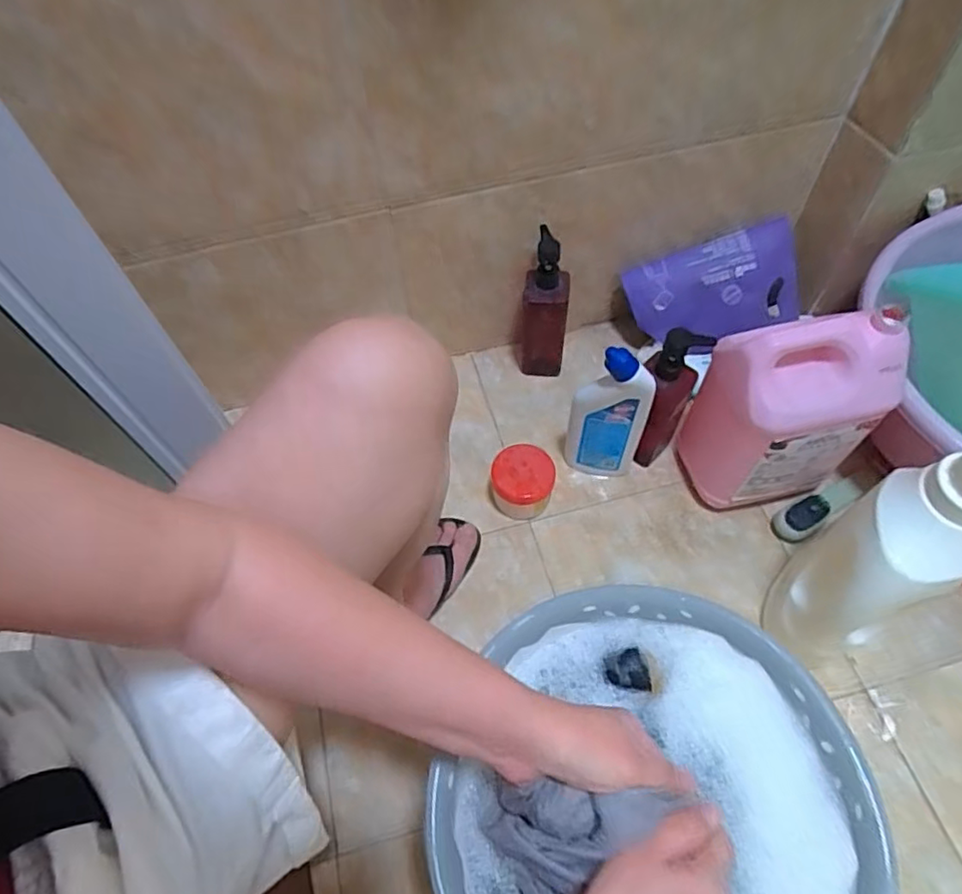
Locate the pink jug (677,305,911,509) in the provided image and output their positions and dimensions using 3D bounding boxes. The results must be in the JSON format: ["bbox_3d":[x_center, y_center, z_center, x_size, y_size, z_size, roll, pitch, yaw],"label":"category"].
[{"bbox_3d":[0.306,-0.035,0.621,0.158,0.204,0.096,-7,59,-1],"label":"pink jug"}]

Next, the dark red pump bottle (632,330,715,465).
[{"bbox_3d":[0.200,-0.057,0.675,0.055,0.199,0.058,-8,47,-8],"label":"dark red pump bottle"}]

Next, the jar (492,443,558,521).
[{"bbox_3d":[0.048,0.045,0.702,0.070,0.069,0.065,2,59,4],"label":"jar"}]

